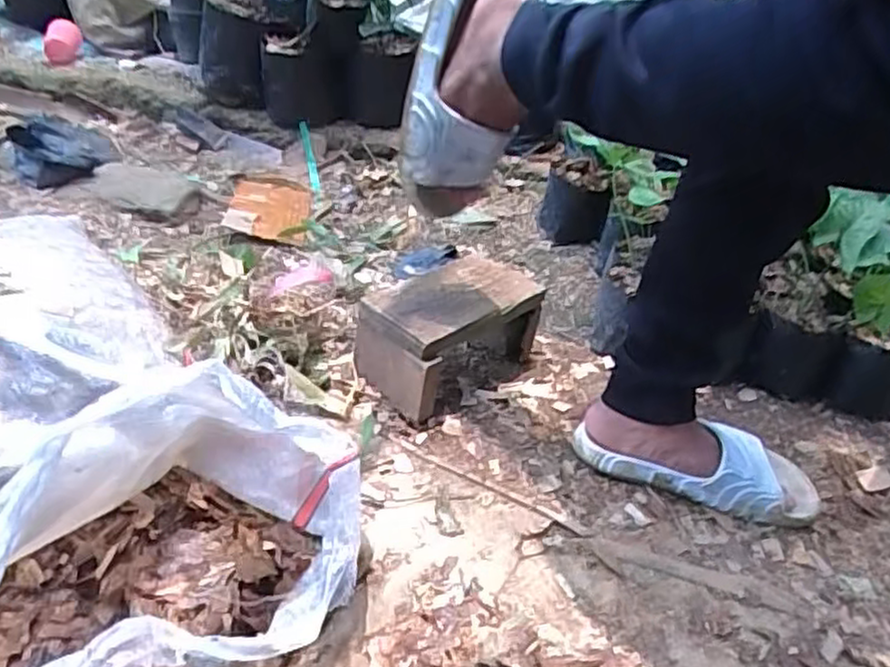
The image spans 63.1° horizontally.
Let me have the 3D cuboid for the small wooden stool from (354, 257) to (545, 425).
[{"bbox_3d":[0.009,0.006,0.984,0.255,0.146,0.144,-25,47,-36],"label":"small wooden stool"}]

